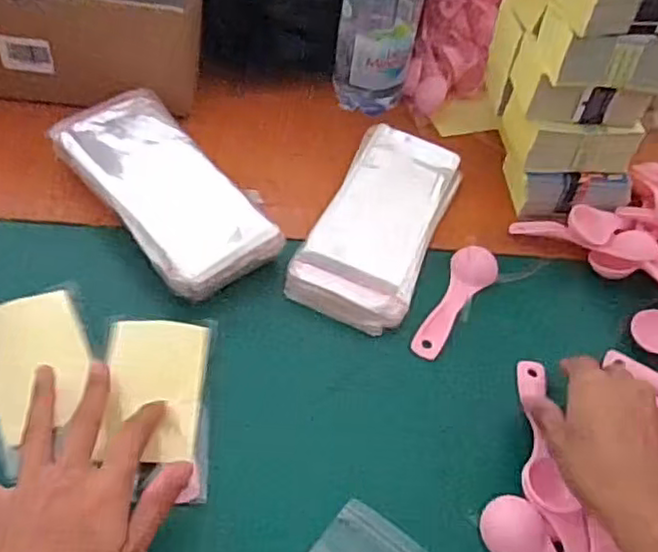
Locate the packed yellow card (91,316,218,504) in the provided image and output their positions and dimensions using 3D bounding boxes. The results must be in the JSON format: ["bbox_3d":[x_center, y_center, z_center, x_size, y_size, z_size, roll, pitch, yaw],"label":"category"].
[{"bbox_3d":[-0.105,0.077,0.404,0.065,0.006,0.116,4,56,-10],"label":"packed yellow card"}]

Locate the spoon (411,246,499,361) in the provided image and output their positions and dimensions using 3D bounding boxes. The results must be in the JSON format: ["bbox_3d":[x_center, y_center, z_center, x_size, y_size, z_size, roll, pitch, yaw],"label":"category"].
[{"bbox_3d":[0.096,0.018,0.490,0.035,0.012,0.104,26,53,9],"label":"spoon"}]

